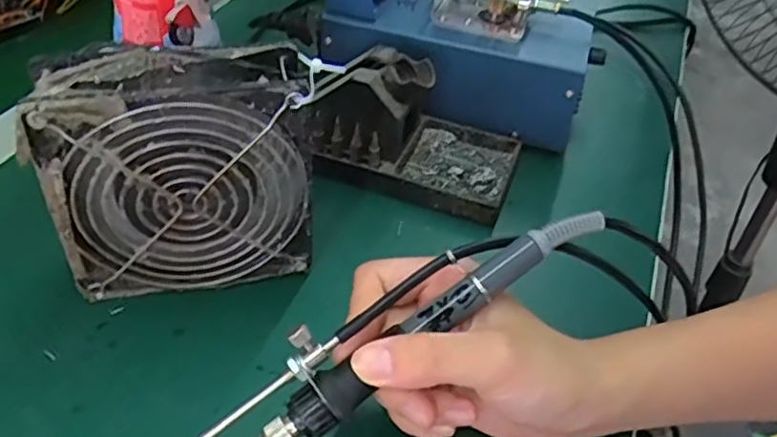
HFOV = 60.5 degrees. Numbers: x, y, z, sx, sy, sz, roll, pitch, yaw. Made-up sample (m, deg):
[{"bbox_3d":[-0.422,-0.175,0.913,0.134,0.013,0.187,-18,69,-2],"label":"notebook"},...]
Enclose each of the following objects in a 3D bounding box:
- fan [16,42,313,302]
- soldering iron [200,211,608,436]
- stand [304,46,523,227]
[{"bbox_3d":[-0.100,-0.018,0.328,0.118,0.122,0.040,-8,44,-14],"label":"fan"},{"bbox_3d":[-0.003,0.047,0.258,0.201,0.031,0.025,-33,52,-13],"label":"soldering iron"},{"bbox_3d":[0.015,-0.059,0.426,0.140,0.071,0.081,12,43,8],"label":"stand"}]

